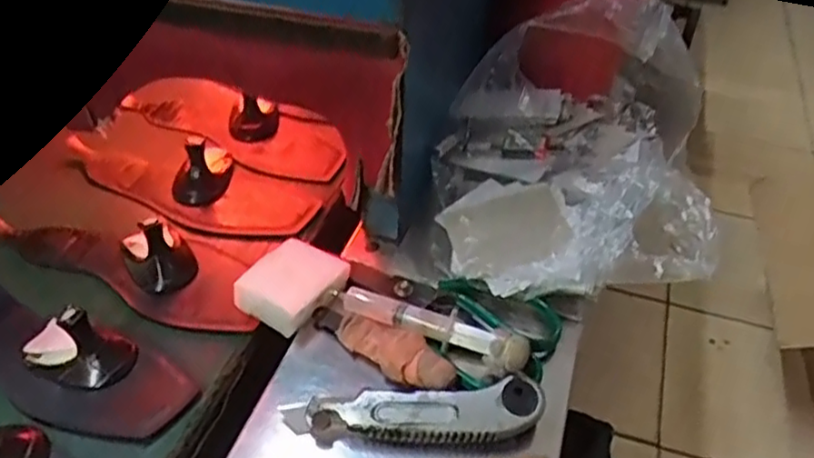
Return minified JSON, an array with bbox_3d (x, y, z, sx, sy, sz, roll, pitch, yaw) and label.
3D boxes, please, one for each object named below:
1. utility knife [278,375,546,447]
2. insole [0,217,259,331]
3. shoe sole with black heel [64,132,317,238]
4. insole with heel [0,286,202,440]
[{"bbox_3d":[0.004,0.118,0.440,0.162,0.027,0.034,-3,40,-3],"label":"utility knife"},{"bbox_3d":[-0.226,0.009,0.566,0.258,0.039,0.084,21,46,20],"label":"insole"},{"bbox_3d":[-0.209,-0.055,0.653,0.271,0.056,0.097,23,46,21],"label":"shoe sole with black heel"},{"bbox_3d":[-0.273,0.073,0.489,0.260,0.045,0.080,18,44,16],"label":"insole with heel"}]

